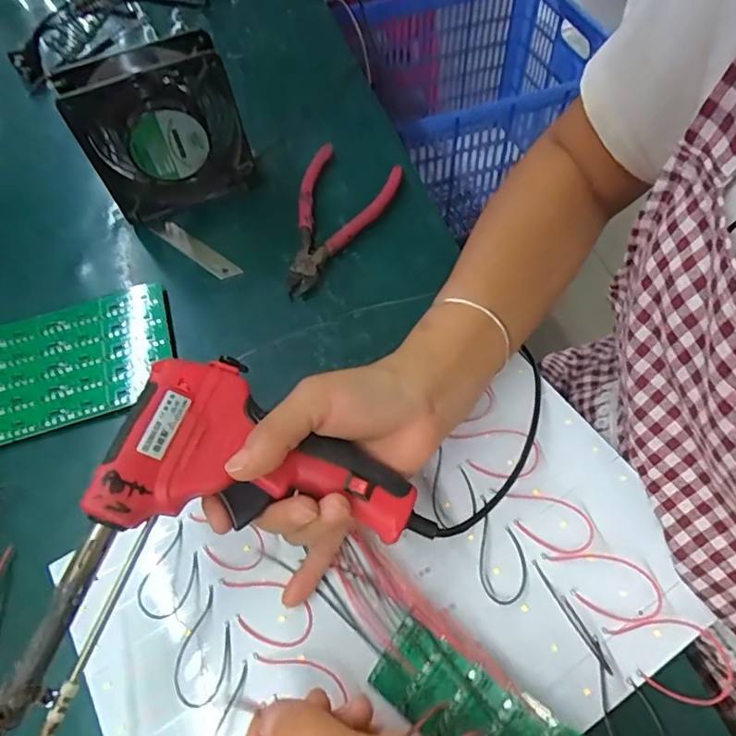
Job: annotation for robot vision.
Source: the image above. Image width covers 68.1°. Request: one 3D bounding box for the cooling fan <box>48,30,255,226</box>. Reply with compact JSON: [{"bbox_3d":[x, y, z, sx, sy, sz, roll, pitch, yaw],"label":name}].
[{"bbox_3d":[-0.166,-0.192,0.444,0.121,0.121,0.043,-20,60,-7],"label":"cooling fan"}]

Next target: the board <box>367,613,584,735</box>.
[{"bbox_3d":[0.049,0.165,0.263,0.098,0.005,0.040,24,76,30],"label":"board"}]

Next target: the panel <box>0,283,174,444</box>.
[{"bbox_3d":[-0.243,0.000,0.403,0.190,0.009,0.107,-18,59,-6],"label":"panel"}]

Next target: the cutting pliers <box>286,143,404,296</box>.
[{"bbox_3d":[-0.035,-0.126,0.456,0.085,0.012,0.156,20,63,16],"label":"cutting pliers"}]

